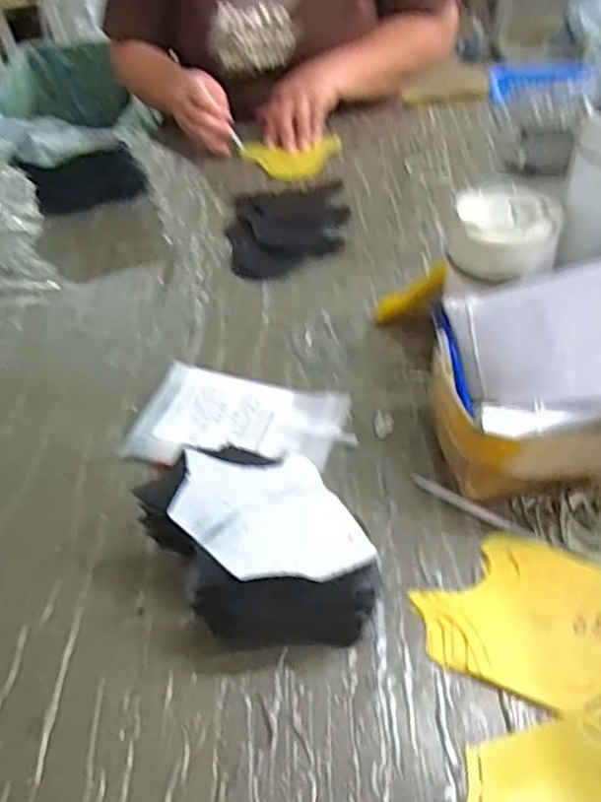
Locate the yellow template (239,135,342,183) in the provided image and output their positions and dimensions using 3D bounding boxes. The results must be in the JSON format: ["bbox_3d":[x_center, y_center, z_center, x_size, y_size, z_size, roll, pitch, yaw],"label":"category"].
[{"bbox_3d":[-0.011,-0.334,0.889,0.138,0.004,0.104,-5,51,0],"label":"yellow template"}]

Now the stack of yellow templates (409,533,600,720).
[{"bbox_3d":[0.168,0.150,0.440,0.157,0.007,0.111,18,51,19],"label":"stack of yellow templates"}]

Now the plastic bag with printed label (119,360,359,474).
[{"bbox_3d":[-0.051,0.019,0.565,0.181,0.026,0.108,11,49,13],"label":"plastic bag with printed label"}]

